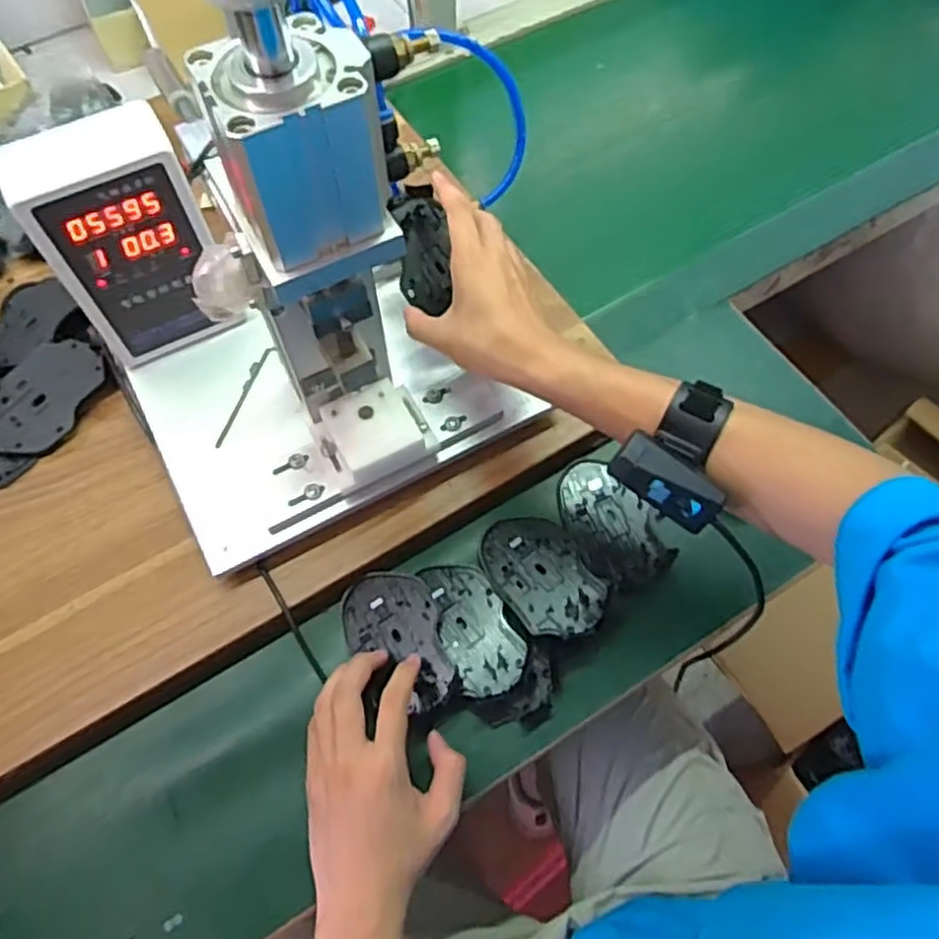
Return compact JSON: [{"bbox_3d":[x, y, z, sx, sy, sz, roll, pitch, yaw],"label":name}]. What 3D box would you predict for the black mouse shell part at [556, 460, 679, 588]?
[{"bbox_3d":[0.115,0.042,0.608,0.066,0.017,0.112,-24,66,-11],"label":"black mouse shell part"}]

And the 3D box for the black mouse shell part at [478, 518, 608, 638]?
[{"bbox_3d":[0.055,0.082,0.575,0.068,0.023,0.108,-30,68,-14],"label":"black mouse shell part"}]

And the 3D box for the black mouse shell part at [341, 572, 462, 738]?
[{"bbox_3d":[-0.055,0.130,0.555,0.070,0.019,0.109,-18,65,-9],"label":"black mouse shell part"}]

